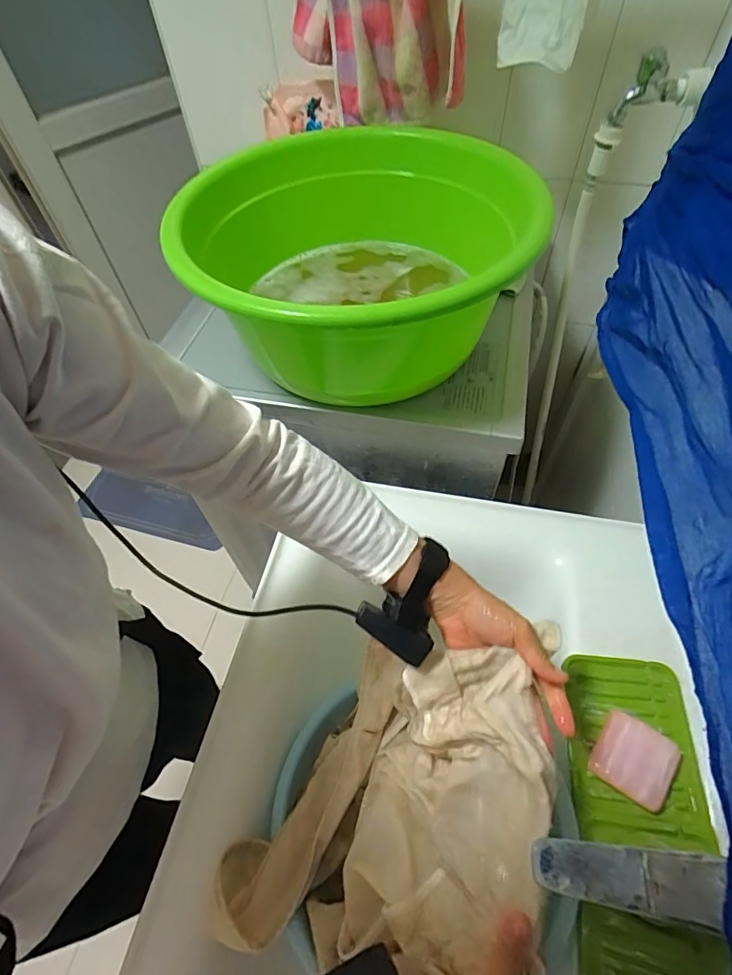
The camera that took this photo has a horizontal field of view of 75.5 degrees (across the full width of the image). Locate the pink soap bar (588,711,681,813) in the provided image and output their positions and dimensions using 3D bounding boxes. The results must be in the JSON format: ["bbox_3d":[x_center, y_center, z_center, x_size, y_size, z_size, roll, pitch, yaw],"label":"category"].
[{"bbox_3d":[0.259,0.263,0.456,0.067,0.034,0.065,27,61,20],"label":"pink soap bar"}]

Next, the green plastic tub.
[{"bbox_3d":[-0.007,-0.309,0.653,0.395,0.187,0.477,13,57,12],"label":"green plastic tub"}]

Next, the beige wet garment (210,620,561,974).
[{"bbox_3d":[0.017,0.268,0.428,0.262,0.158,0.247,4,56,6],"label":"beige wet garment"}]

